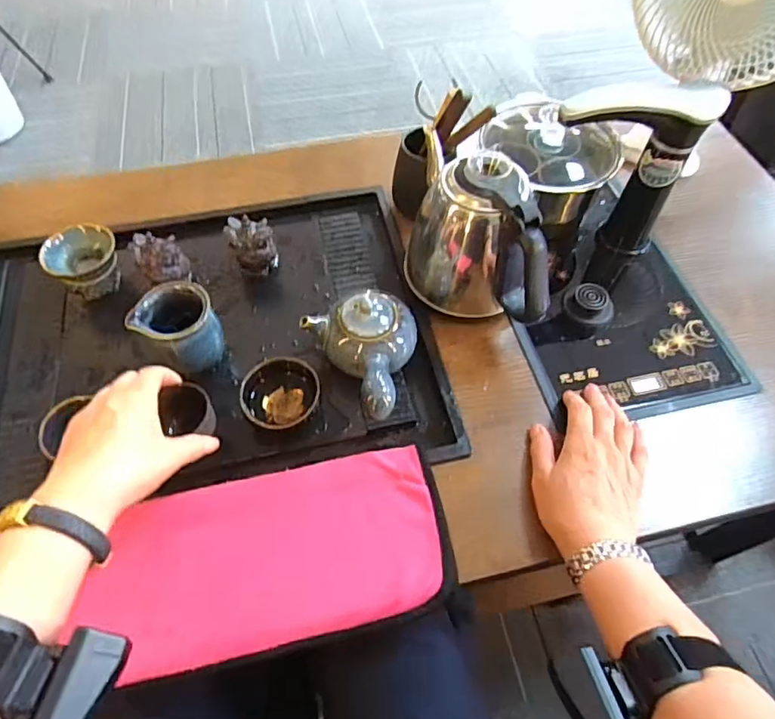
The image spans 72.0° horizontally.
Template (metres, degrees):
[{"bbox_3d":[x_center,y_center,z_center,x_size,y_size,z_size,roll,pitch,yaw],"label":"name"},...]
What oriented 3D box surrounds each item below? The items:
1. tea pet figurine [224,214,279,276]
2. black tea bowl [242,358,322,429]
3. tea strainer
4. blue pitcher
[{"bbox_3d":[-0.151,-0.124,0.602,0.051,0.068,0.042,-17,59,-11],"label":"tea pet figurine"},{"bbox_3d":[-0.101,0.038,0.514,0.070,0.055,0.063,-17,59,-11],"label":"black tea bowl"},{"bbox_3d":[-0.332,-0.106,0.590,0.075,0.062,0.057,-29,62,-17],"label":"tea strainer"},{"bbox_3d":[-0.200,-0.024,0.529,0.067,0.089,0.067,29,62,17],"label":"blue pitcher"}]

